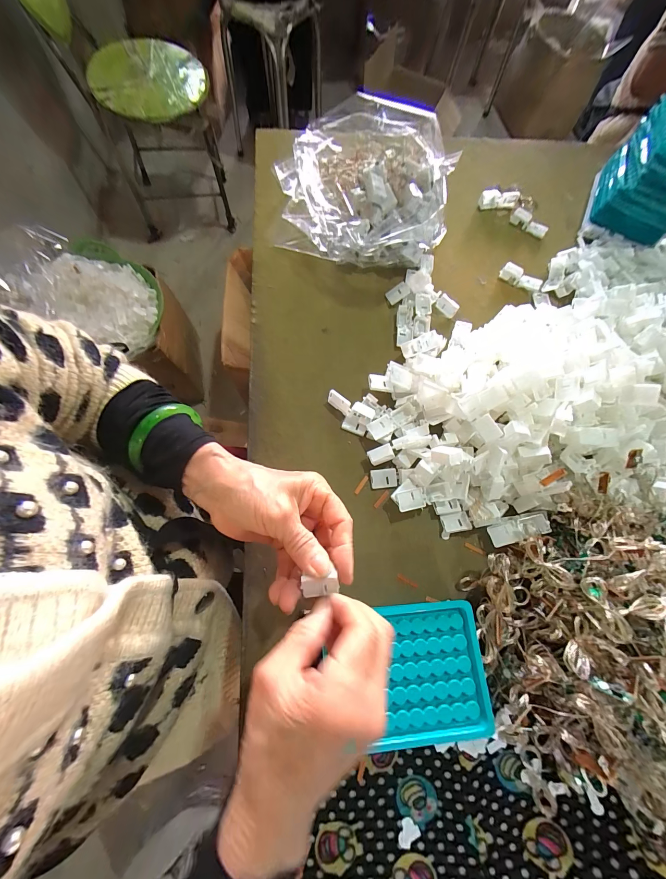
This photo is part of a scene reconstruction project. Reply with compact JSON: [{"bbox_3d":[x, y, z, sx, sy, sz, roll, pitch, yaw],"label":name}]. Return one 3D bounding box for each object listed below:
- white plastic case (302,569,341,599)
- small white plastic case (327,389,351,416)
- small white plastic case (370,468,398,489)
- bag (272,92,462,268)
[{"bbox_3d":[-0.009,0.109,0.227,0.027,0.009,0.019,-6,113,3],"label":"white plastic case"},{"bbox_3d":[0.007,-0.041,0.340,0.029,0.019,0.010,37,74,12],"label":"small white plastic case"},{"bbox_3d":[0.053,0.041,0.322,0.028,0.005,0.019,-4,71,-2],"label":"small white plastic case"},{"bbox_3d":[0.041,-0.317,0.390,0.210,0.109,0.187,26,73,5],"label":"bag"}]

